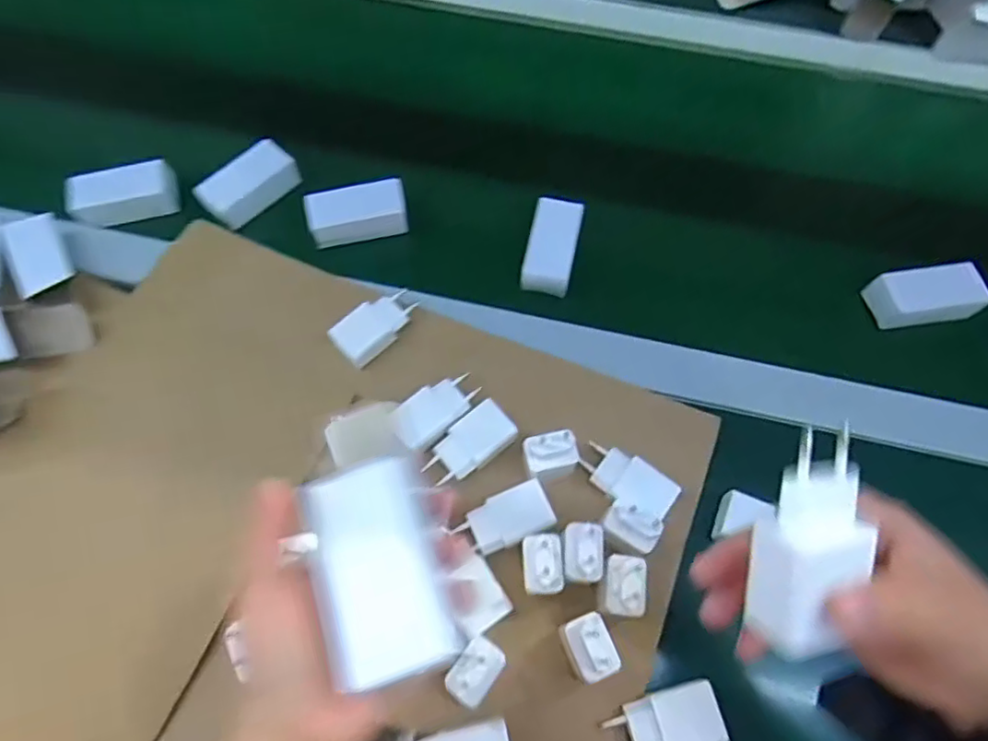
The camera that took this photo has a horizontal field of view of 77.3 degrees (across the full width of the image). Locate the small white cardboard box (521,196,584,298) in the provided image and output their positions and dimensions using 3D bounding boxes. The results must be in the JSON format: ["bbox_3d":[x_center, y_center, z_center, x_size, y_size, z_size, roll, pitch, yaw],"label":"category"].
[{"bbox_3d":[0.057,-0.122,0.598,0.046,0.027,0.094,11,67,4],"label":"small white cardboard box"}]

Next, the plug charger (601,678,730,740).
[{"bbox_3d":[0.118,0.246,0.432,0.075,0.032,0.040,-14,67,-6],"label":"plug charger"}]

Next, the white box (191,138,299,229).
[{"bbox_3d":[-0.247,-0.190,0.625,0.045,0.037,0.094,38,72,15],"label":"white box"}]

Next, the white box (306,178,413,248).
[{"bbox_3d":[-0.136,-0.156,0.613,0.094,0.027,0.050,-12,67,-5],"label":"white box"}]

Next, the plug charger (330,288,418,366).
[{"bbox_3d":[-0.104,-0.040,0.545,0.042,0.023,0.076,45,70,-1],"label":"plug charger"}]

